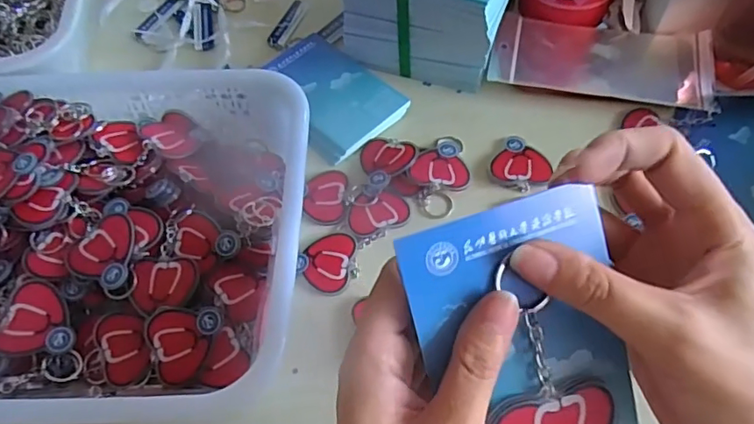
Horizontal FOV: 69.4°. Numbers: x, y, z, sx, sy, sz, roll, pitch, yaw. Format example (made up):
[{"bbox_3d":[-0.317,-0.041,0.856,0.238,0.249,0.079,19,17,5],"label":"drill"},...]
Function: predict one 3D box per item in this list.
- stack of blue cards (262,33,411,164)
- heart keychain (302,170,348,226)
[{"bbox_3d":[-0.047,-0.116,0.511,0.092,0.013,0.142,-37,64,-16],"label":"stack of blue cards"},{"bbox_3d":[-0.043,-0.014,0.458,0.035,0.007,0.053,1,60,5],"label":"heart keychain"}]

